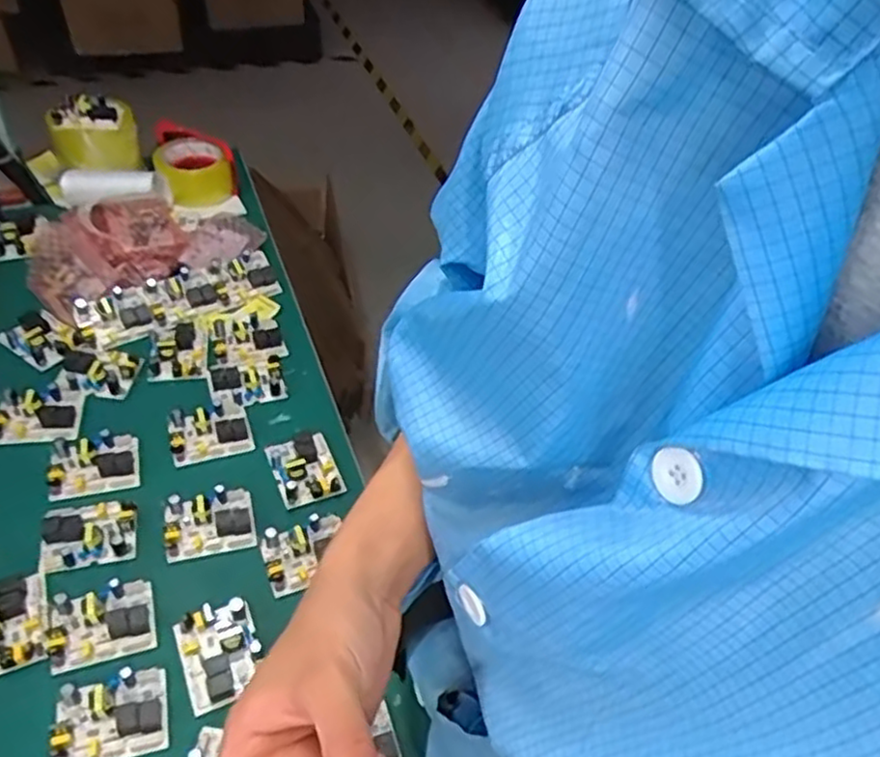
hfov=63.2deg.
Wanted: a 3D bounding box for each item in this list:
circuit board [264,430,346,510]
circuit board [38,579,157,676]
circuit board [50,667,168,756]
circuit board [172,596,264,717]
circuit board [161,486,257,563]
[{"bbox_3d":[-0.142,0.087,0.739,0.062,0.014,0.086,-18,51,-19],"label":"circuit board"},{"bbox_3d":[-0.289,0.206,0.604,0.084,0.019,0.064,-11,49,-13],"label":"circuit board"},{"bbox_3d":[-0.257,0.263,0.560,0.077,0.022,0.063,-11,49,-14],"label":"circuit board"},{"bbox_3d":[-0.184,0.227,0.598,0.064,0.014,0.080,-19,52,-20],"label":"circuit board"},{"bbox_3d":[-0.220,0.134,0.681,0.081,0.016,0.063,-11,49,-13],"label":"circuit board"}]

